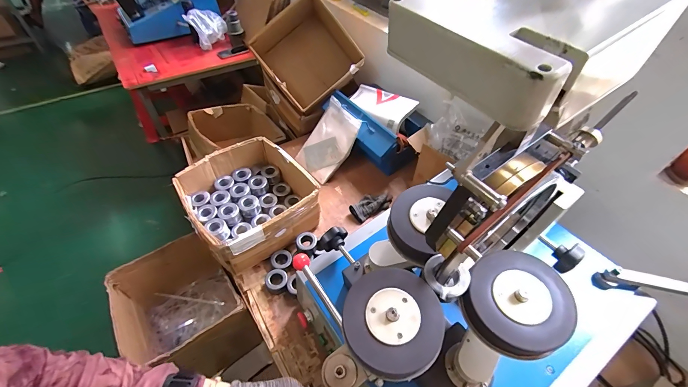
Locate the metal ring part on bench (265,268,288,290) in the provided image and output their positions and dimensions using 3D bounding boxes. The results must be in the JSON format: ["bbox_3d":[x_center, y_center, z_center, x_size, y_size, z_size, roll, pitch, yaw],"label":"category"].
[{"bbox_3d":[-0.189,0.246,0.841,0.060,0.038,0.059,1,49,-2],"label":"metal ring part on bench"}]

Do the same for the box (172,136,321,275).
[{"bbox_3d":[-0.288,0.024,0.937,0.339,0.174,0.339,-33,58,-27],"label":"box"}]

